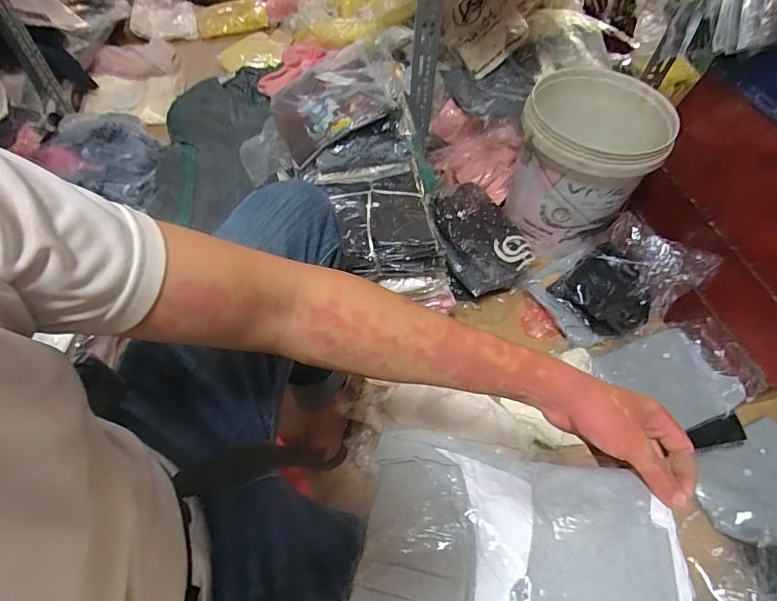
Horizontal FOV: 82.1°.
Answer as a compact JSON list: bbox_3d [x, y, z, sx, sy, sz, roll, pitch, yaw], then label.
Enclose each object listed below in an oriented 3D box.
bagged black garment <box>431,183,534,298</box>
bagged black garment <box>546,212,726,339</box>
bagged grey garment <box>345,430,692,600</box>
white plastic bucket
[{"bbox_3d":[0.217,-0.156,1.065,0.217,0.050,0.272,-23,77,-29],"label":"bagged black garment"},{"bbox_3d":[0.539,-0.046,1.011,0.267,0.072,0.219,-47,64,5],"label":"bagged black garment"},{"bbox_3d":[0.100,0.222,0.335,0.256,0.044,0.208,8,57,3],"label":"bagged grey garment"},{"bbox_3d":[0.437,-0.300,1.050,0.288,0.329,0.258,24,59,13],"label":"white plastic bucket"}]

